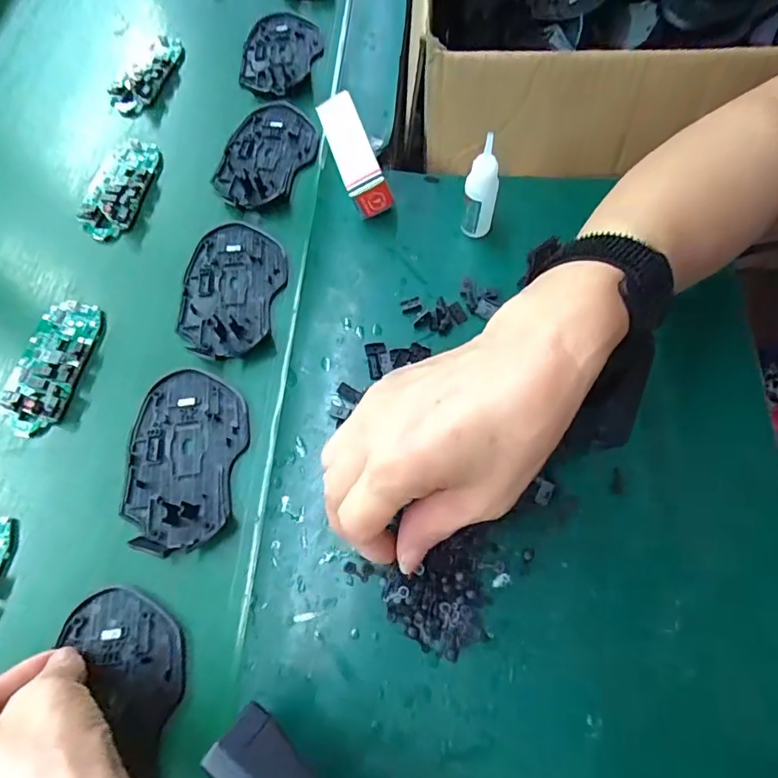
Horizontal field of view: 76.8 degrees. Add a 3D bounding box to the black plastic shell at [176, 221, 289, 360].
[{"bbox_3d":[-0.114,-0.073,0.354,0.072,0.009,0.110,9,67,7],"label":"black plastic shell"}]

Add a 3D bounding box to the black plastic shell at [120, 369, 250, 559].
[{"bbox_3d":[-0.126,0.040,0.303,0.072,0.009,0.111,-5,66,1],"label":"black plastic shell"}]

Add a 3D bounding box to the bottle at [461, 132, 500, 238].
[{"bbox_3d":[0.062,-0.131,0.329,0.021,0.077,0.016,5,67,5],"label":"bottle"}]

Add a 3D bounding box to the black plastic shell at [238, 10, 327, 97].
[{"bbox_3d":[-0.102,-0.318,0.462,0.072,0.012,0.117,2,67,4],"label":"black plastic shell"}]

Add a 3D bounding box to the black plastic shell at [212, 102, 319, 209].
[{"bbox_3d":[-0.100,-0.197,0.409,0.076,0.012,0.117,11,67,7],"label":"black plastic shell"}]

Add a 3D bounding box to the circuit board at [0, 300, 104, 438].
[{"bbox_3d":[-0.233,-0.017,0.338,0.045,0.012,0.099,7,67,6],"label":"circuit board"}]

